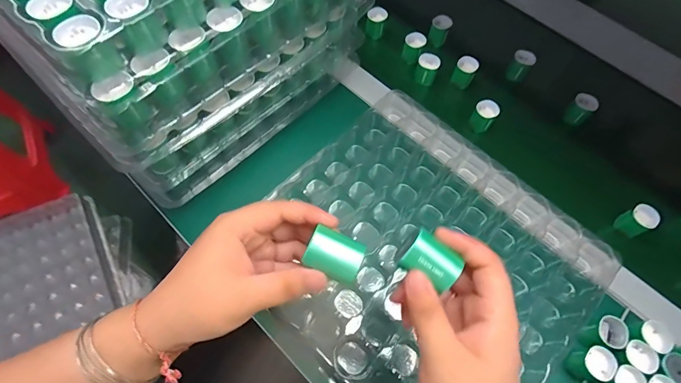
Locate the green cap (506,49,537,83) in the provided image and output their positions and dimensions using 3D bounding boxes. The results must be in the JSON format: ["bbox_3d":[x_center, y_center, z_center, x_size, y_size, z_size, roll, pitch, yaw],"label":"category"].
[{"bbox_3d":[0.267,-0.186,0.563,0.029,0.038,0.032,35,68,12],"label":"green cap"}]

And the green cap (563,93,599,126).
[{"bbox_3d":[0.337,-0.115,0.531,0.036,0.031,0.030,-39,73,-19],"label":"green cap"}]

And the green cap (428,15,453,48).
[{"bbox_3d":[0.153,-0.247,0.587,0.028,0.041,0.026,1,65,-3],"label":"green cap"}]

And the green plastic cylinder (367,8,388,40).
[{"bbox_3d":[0.055,-0.259,0.585,0.029,0.036,0.027,11,65,2],"label":"green plastic cylinder"}]

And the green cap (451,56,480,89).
[{"bbox_3d":[0.181,-0.173,0.550,0.030,0.031,0.029,1,65,-3],"label":"green cap"}]

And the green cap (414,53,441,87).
[{"bbox_3d":[0.126,-0.177,0.552,0.030,0.032,0.034,24,66,8],"label":"green cap"}]

